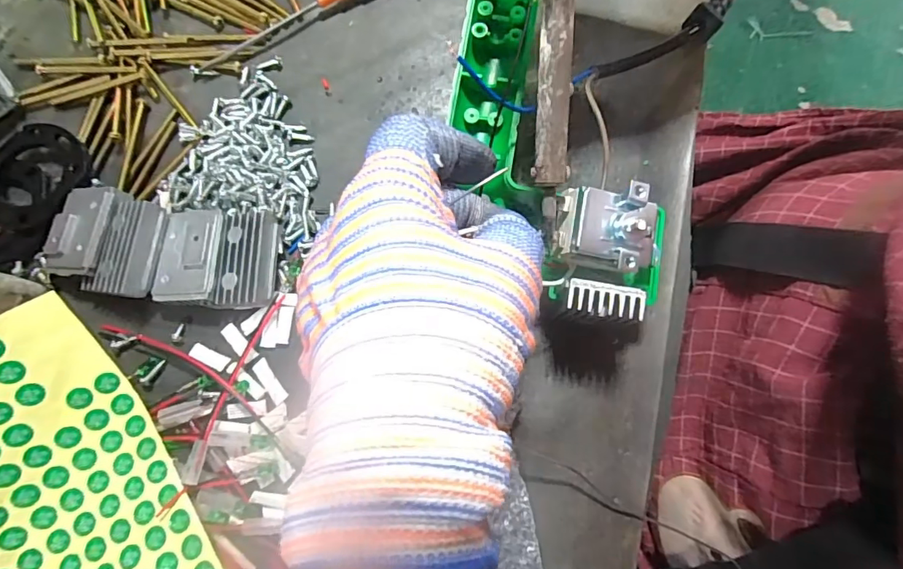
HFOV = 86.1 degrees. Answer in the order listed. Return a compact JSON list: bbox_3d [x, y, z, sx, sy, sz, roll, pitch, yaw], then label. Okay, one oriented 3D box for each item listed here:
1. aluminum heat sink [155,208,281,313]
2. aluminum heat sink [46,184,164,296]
[{"bbox_3d":[-0.115,-0.013,0.236,0.055,0.014,0.049,1,77,2],"label":"aluminum heat sink"},{"bbox_3d":[-0.170,-0.021,0.238,0.055,0.019,0.050,8,77,4],"label":"aluminum heat sink"}]

